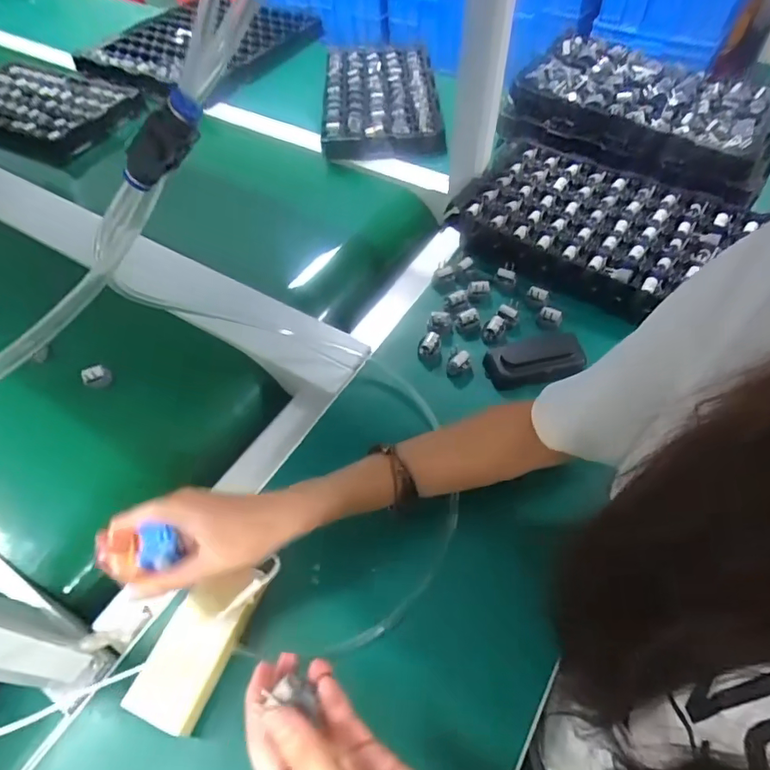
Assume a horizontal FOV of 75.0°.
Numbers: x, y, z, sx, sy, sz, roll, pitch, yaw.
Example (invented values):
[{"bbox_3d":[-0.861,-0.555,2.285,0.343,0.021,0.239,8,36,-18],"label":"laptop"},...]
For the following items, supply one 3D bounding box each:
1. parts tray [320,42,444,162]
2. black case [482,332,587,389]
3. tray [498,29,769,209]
[{"bbox_3d":[-0.009,-0.521,0.898,0.201,0.047,0.333,-4,55,0],"label":"parts tray"},{"bbox_3d":[0.165,-0.028,0.551,0.106,0.023,0.052,-15,56,-8],"label":"black case"},{"bbox_3d":[0.357,-0.380,0.695,0.345,0.065,0.224,28,61,20],"label":"tray"}]

